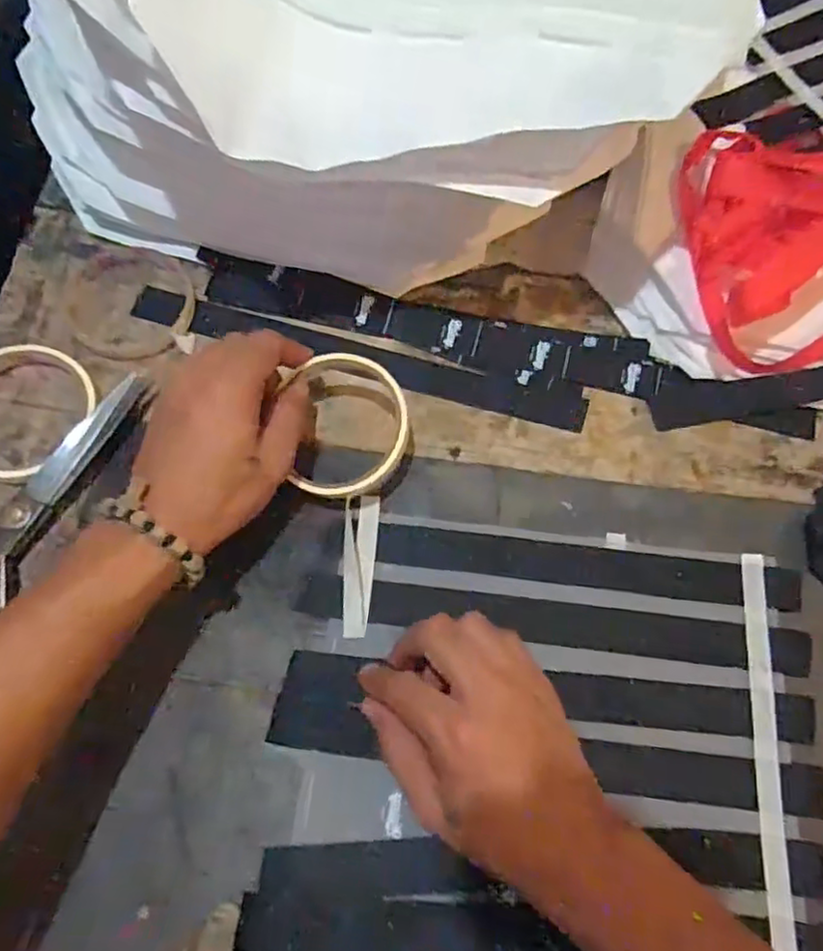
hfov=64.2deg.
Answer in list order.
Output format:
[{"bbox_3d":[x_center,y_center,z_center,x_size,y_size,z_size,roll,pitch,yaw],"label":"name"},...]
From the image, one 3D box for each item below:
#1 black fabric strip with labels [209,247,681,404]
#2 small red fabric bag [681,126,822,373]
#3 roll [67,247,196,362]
[{"bbox_3d":[0.016,-0.098,0.452,0.322,0.006,0.047,12,73,2],"label":"black fabric strip with labels"},{"bbox_3d":[0.270,-0.167,0.443,0.188,0.090,0.169,-18,69,-9],"label":"small red fabric bag"},{"bbox_3d":[-0.191,-0.117,0.447,0.084,0.017,0.085,1,66,-1],"label":"roll"}]

